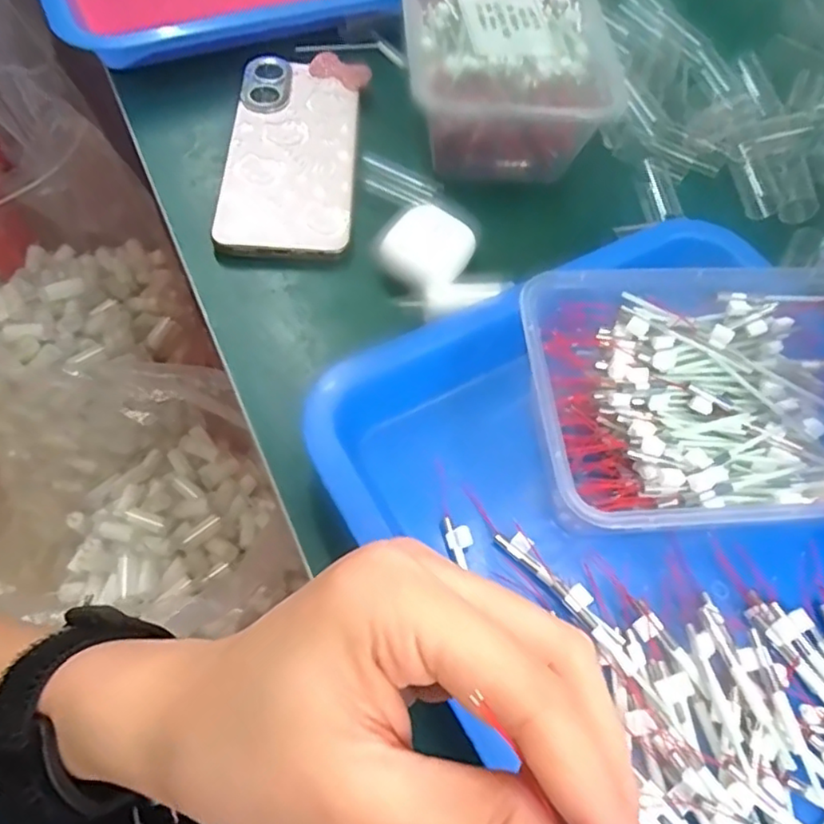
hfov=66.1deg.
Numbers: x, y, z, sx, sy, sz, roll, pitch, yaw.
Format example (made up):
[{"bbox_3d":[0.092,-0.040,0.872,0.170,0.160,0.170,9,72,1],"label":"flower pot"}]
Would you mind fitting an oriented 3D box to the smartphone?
[{"bbox_3d":[-0.071,-0.161,0.386,0.076,0.016,0.167,4,62,-1],"label":"smartphone"}]

